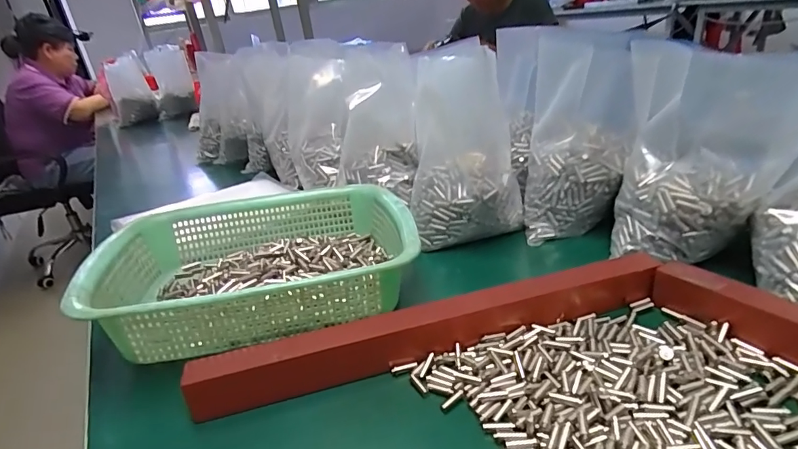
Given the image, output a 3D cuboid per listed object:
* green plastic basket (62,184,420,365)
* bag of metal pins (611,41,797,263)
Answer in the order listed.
[{"bbox_3d":[-0.135,0.034,0.461,0.297,0.080,0.227,-10,27,-4],"label":"green plastic basket"},{"bbox_3d":[0.280,-0.061,0.421,0.133,0.187,0.078,8,29,31],"label":"bag of metal pins"}]

